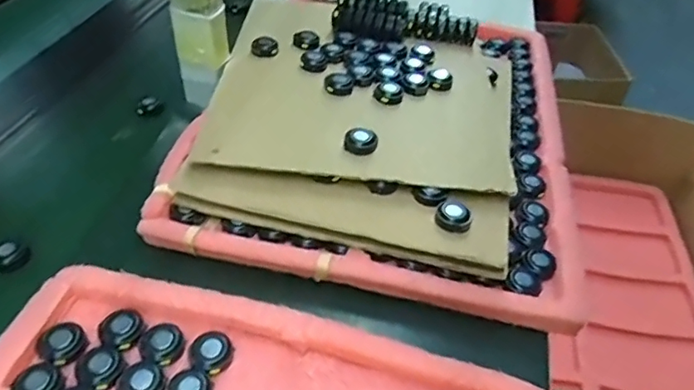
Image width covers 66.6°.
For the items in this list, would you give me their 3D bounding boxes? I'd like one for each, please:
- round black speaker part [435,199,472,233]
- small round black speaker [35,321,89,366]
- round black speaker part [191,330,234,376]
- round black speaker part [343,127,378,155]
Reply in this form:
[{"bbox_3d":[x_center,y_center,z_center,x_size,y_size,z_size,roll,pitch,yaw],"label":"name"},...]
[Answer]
[{"bbox_3d":[0.092,0.016,0.451,0.029,0.011,0.032,19,45,14],"label":"round black speaker part"},{"bbox_3d":[-0.199,0.104,0.369,0.029,0.010,0.028,2,43,-2],"label":"small round black speaker"},{"bbox_3d":[-0.096,0.112,0.375,0.028,0.011,0.030,2,43,-2],"label":"round black speaker part"},{"bbox_3d":[0.013,-0.050,0.491,0.030,0.012,0.028,2,43,-2],"label":"round black speaker part"}]

